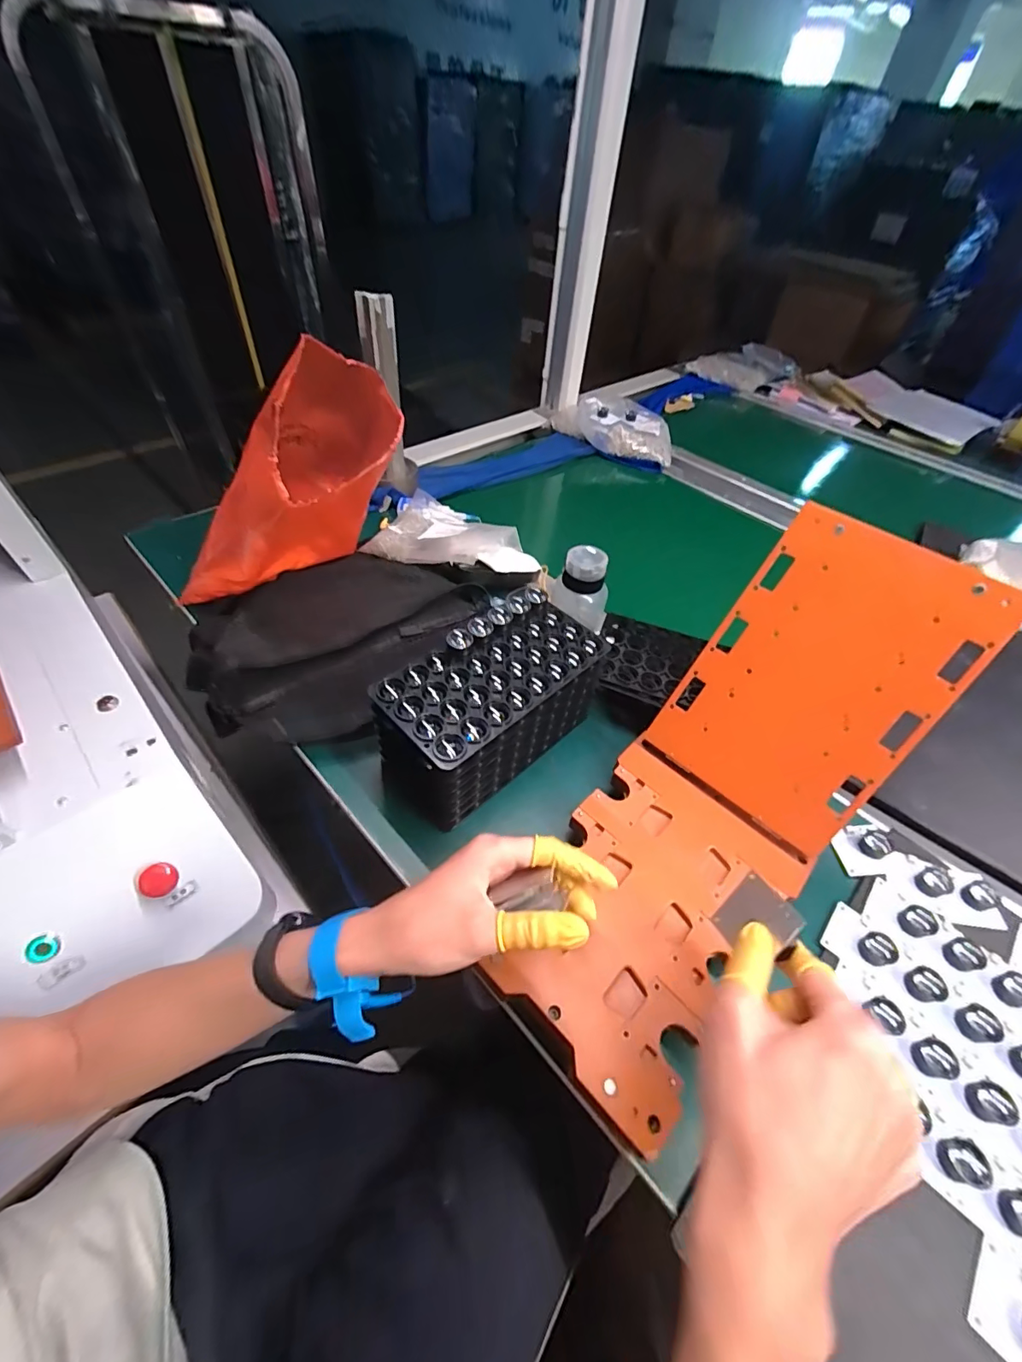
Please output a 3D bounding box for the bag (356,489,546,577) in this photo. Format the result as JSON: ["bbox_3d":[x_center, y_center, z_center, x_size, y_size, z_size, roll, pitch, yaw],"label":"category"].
[{"bbox_3d":[-0.070,-0.198,0.661,0.226,0.036,0.146,16,49,10],"label":"bag"}]

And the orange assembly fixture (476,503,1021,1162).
[{"bbox_3d":[0.170,0.081,0.374,0.160,0.102,0.418,35,83,24],"label":"orange assembly fixture"}]

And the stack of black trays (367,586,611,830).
[{"bbox_3d":[-0.015,0.021,0.443,0.197,0.120,0.099,-34,59,-29],"label":"stack of black trays"}]

